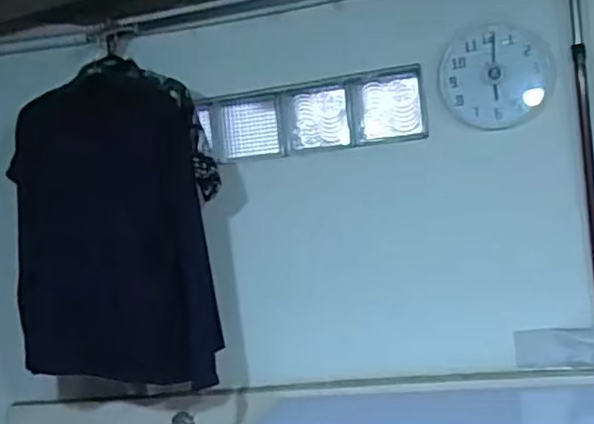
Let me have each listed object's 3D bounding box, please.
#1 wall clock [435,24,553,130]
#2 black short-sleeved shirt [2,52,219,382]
[{"bbox_3d":[0.469,-0.322,1.607,0.253,0.230,0.028,-6,-1,22],"label":"wall clock"},{"bbox_3d":[-0.431,0.024,1.577,0.444,0.712,0.169,-6,-1,9],"label":"black short-sleeved shirt"}]

